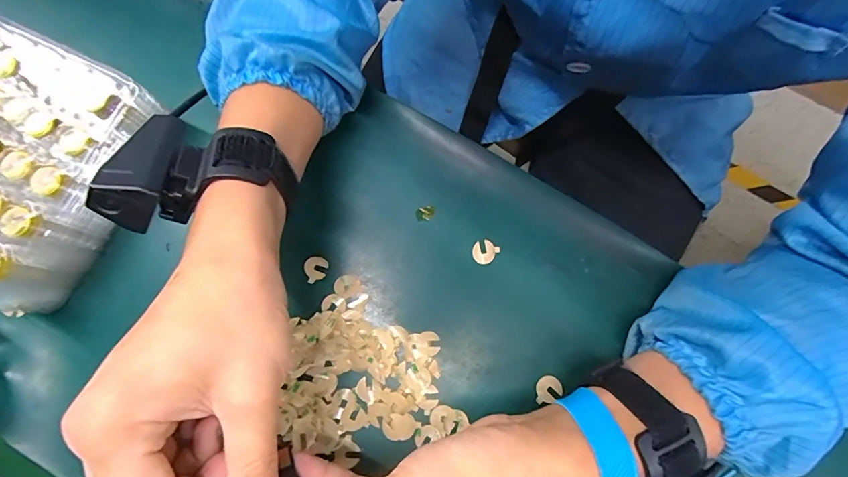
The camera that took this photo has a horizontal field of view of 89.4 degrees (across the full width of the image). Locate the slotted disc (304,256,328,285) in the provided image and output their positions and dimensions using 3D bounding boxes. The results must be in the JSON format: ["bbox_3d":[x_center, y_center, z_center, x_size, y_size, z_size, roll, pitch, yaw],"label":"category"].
[{"bbox_3d":[-0.080,0.022,0.320,0.018,0.004,0.018,0,79,-2],"label":"slotted disc"}]

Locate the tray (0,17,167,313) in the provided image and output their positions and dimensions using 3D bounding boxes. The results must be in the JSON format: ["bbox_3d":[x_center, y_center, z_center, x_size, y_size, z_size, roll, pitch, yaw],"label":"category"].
[{"bbox_3d":[-0.307,-0.055,0.327,0.158,0.068,0.184,28,80,7],"label":"tray"}]

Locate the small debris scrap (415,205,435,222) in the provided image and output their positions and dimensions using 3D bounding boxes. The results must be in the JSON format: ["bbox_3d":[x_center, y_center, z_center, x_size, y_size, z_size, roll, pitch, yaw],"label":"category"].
[{"bbox_3d":[0.001,-0.019,0.325,0.014,0.004,0.011,-9,77,0],"label":"small debris scrap"}]

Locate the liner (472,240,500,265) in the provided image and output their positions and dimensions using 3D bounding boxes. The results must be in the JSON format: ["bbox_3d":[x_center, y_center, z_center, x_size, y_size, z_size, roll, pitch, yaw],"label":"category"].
[{"bbox_3d":[0.045,0.010,0.317,0.017,0.004,0.018,0,83,2],"label":"liner"}]

